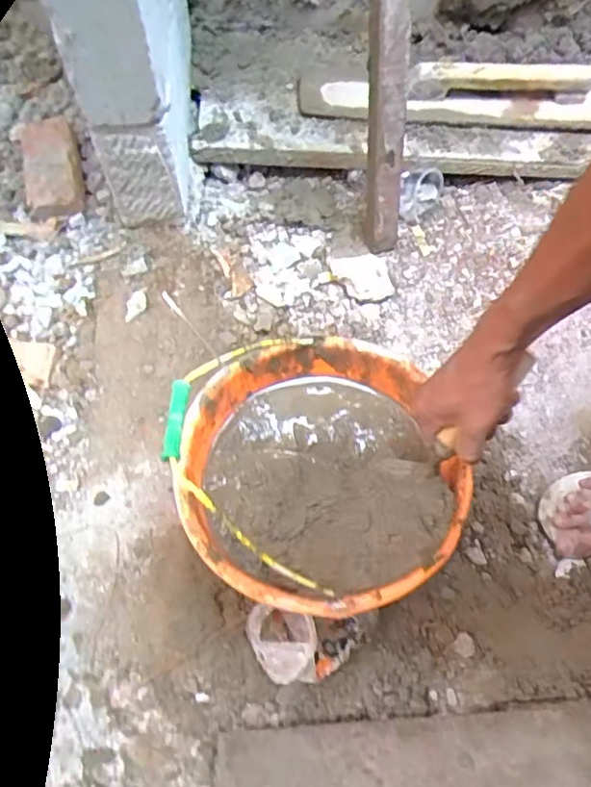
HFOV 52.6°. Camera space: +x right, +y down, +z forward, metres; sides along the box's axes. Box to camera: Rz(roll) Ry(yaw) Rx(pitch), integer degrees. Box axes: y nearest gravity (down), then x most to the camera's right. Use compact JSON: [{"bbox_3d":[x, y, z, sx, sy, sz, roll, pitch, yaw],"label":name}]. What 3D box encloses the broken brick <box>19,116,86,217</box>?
[{"bbox_3d":[-0.399,-0.365,0.974,0.092,0.052,0.170,-14,69,-7],"label":"broken brick"}]

